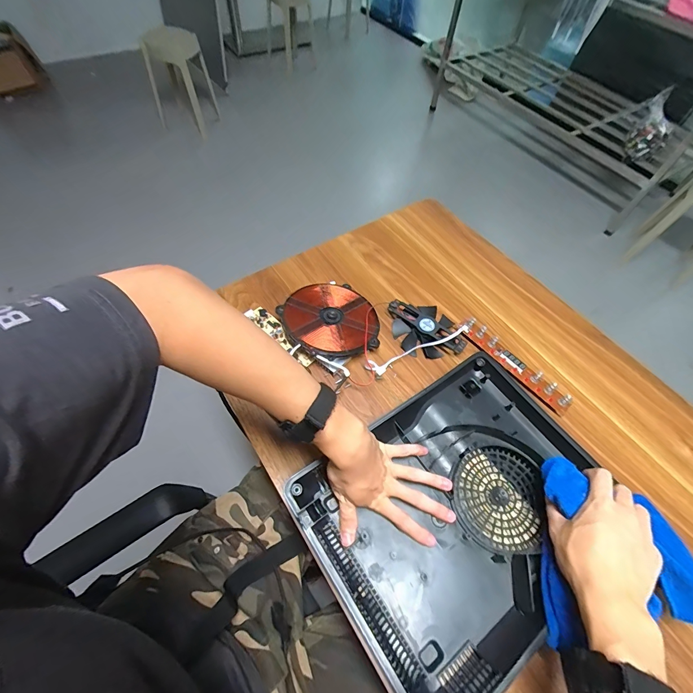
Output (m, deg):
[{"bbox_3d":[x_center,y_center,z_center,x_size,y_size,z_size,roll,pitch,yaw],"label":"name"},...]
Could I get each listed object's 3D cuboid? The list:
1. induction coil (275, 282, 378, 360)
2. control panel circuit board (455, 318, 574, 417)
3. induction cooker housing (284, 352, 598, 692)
[{"bbox_3d":[-0.026,-0.044,0.573,0.148,0.035,0.154,2,59,-3],"label":"induction coil"},{"bbox_3d":[0.268,0.027,0.563,0.037,0.021,0.204,-38,68,-23],"label":"control panel circuit board"},{"bbox_3d":[0.139,0.191,0.425,0.343,0.051,0.265,-30,65,-20],"label":"induction cooker housing"}]

